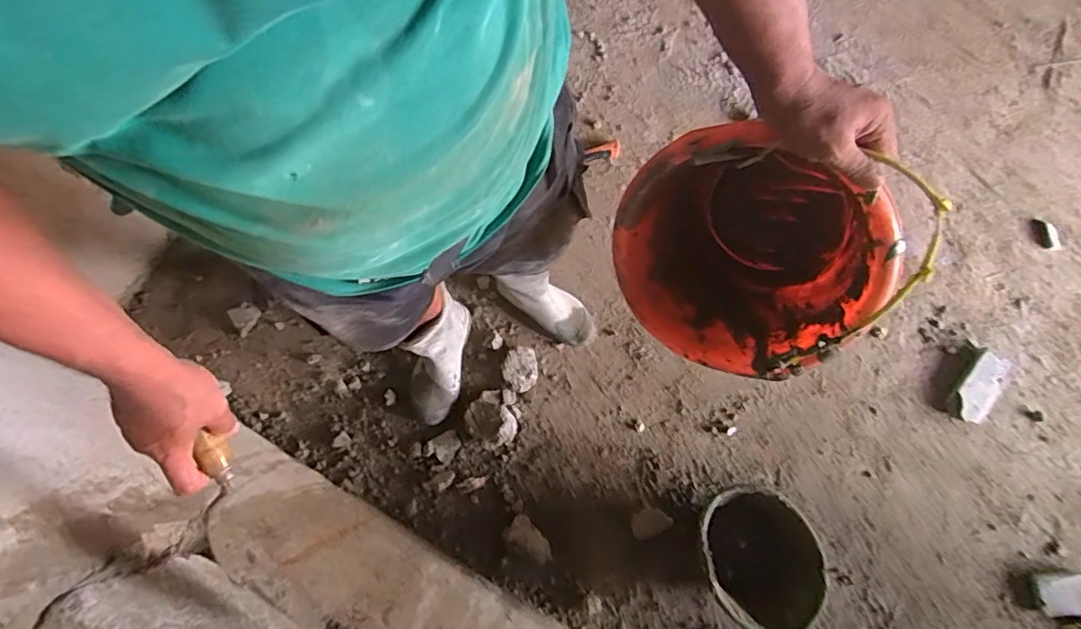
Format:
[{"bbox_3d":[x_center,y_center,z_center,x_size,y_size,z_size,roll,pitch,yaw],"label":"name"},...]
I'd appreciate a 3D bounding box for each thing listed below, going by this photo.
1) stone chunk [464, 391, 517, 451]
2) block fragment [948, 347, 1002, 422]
[{"bbox_3d":[-0.113,0.231,1.186,0.099,0.062,0.119,-32,76,-7],"label":"stone chunk"},{"bbox_3d":[0.958,0.155,1.178,0.084,0.038,0.172,30,78,9],"label":"block fragment"}]

